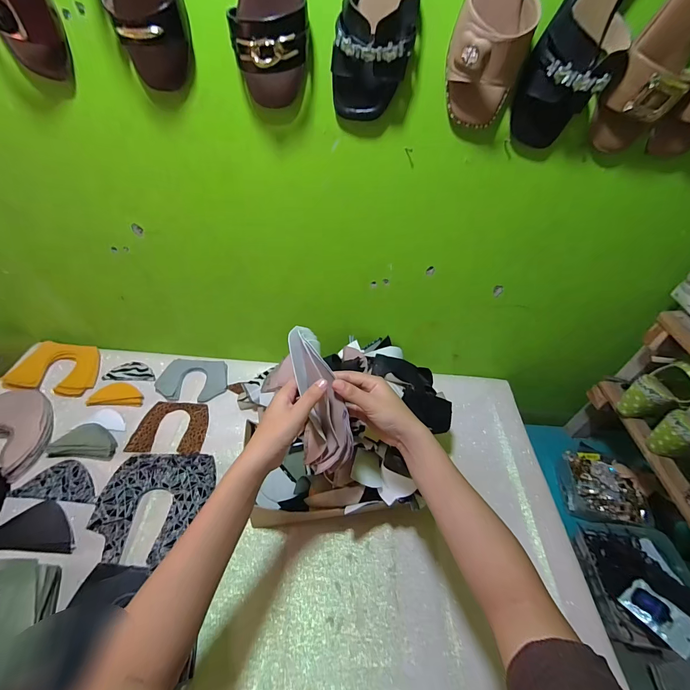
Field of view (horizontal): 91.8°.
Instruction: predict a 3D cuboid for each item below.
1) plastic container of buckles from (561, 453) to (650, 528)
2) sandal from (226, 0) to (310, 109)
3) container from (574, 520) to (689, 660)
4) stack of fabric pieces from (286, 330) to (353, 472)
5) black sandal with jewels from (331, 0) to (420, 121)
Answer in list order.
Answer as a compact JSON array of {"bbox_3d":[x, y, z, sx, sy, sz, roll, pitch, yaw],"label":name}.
[{"bbox_3d":[0.597,0.335,0.778,0.149,0.064,0.156,4,45,-4],"label":"plastic container of buckles"},{"bbox_3d":[-0.086,-0.409,0.372,0.085,0.234,0.060,5,45,-3],"label":"sandal"},{"bbox_3d":[0.572,0.451,0.641,0.191,0.055,0.207,6,45,-2],"label":"container"},{"bbox_3d":[-0.032,0.074,0.416,0.050,0.200,0.051,-20,23,-25],"label":"stack of fabric pieces"},{"bbox_3d":[0.041,-0.402,0.378,0.095,0.243,0.044,2,45,-6],"label":"black sandal with jewels"}]

